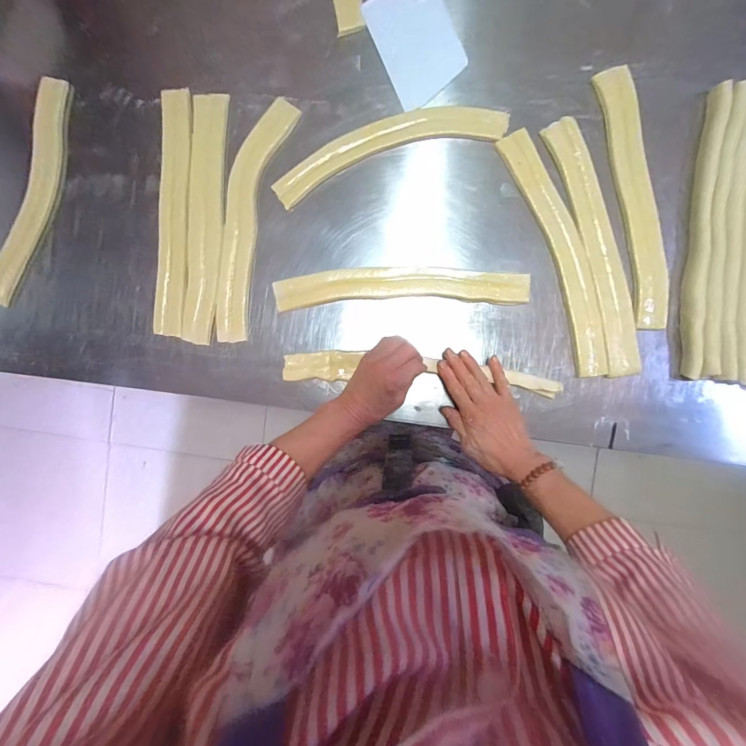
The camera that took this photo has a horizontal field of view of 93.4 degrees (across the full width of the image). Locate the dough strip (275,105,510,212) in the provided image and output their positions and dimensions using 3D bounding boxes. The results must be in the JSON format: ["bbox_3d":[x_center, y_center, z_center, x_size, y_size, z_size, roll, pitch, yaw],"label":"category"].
[{"bbox_3d":[0.015,-0.309,0.477,0.310,0.017,0.080,-15,90,4],"label":"dough strip"}]

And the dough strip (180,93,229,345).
[{"bbox_3d":[-0.239,-0.216,0.500,0.051,0.007,0.339,4,91,4],"label":"dough strip"}]

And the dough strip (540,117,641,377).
[{"bbox_3d":[0.295,-0.165,0.464,0.048,0.004,0.342,-15,90,4],"label":"dough strip"}]

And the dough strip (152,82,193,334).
[{"bbox_3d":[-0.286,-0.226,0.503,0.045,0.005,0.339,3,91,4],"label":"dough strip"}]

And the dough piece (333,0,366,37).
[{"bbox_3d":[-0.033,-0.492,0.475,0.038,0.004,0.065,-8,90,4],"label":"dough piece"}]

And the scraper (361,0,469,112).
[{"bbox_3d":[0.059,-0.445,0.473,0.099,0.004,0.152,-23,91,6],"label":"scraper"}]

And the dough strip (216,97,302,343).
[{"bbox_3d":[-0.178,-0.212,0.494,0.070,0.005,0.333,14,92,4],"label":"dough strip"}]

